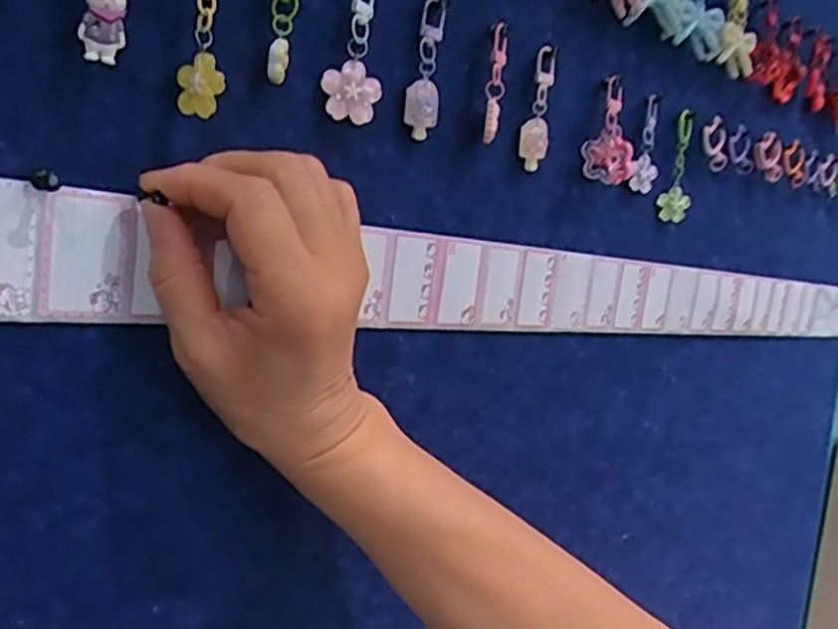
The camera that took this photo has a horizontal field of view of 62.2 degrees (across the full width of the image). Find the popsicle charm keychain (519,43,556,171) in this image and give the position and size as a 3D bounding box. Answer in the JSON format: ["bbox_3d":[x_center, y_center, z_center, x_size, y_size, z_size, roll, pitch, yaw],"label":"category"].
[{"bbox_3d":[0.069,-0.119,0.402,0.015,0.066,0.008,9,5,24],"label":"popsicle charm keychain"}]

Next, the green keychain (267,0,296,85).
[{"bbox_3d":[-0.058,-0.128,0.295,0.010,0.055,0.011,6,4,-17],"label":"green keychain"}]

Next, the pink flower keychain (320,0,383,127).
[{"bbox_3d":[-0.029,-0.124,0.323,0.014,0.065,0.024,11,6,43],"label":"pink flower keychain"}]

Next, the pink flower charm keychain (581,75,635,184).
[{"bbox_3d":[0.122,-0.116,0.435,0.030,0.062,0.017,9,5,25],"label":"pink flower charm keychain"}]

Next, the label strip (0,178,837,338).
[{"bbox_3d":[0.099,-0.016,0.447,0.799,0.059,0.010,3,6,-37],"label":"label strip"}]

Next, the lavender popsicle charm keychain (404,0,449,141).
[{"bbox_3d":[0.004,-0.124,0.348,0.016,0.066,0.010,7,4,6],"label":"lavender popsicle charm keychain"}]

